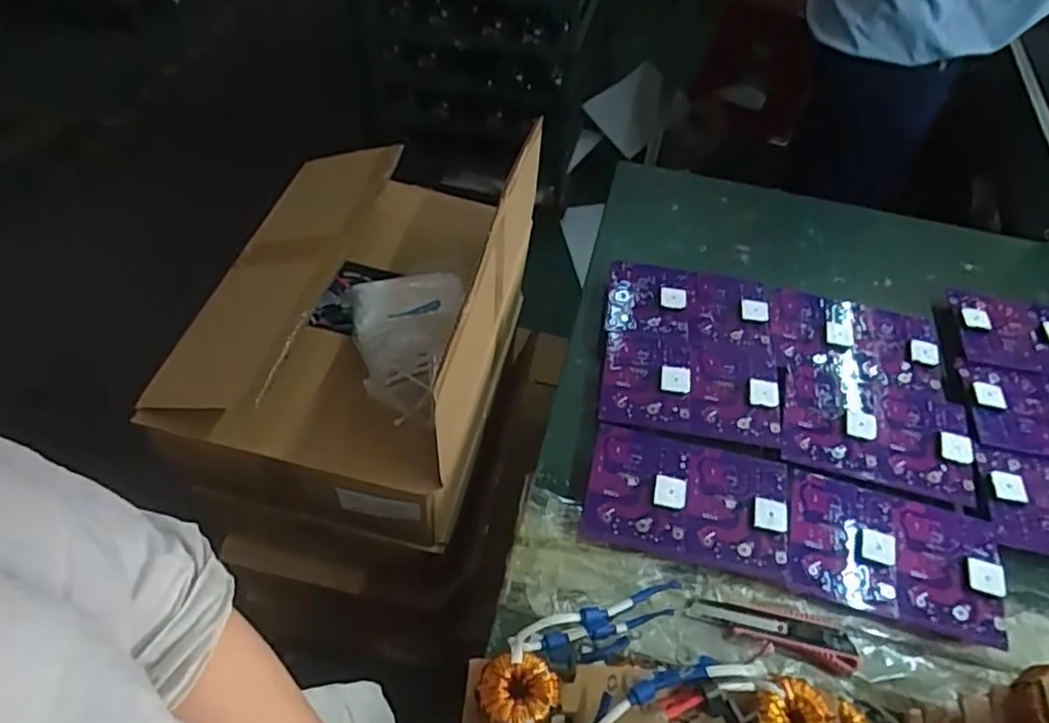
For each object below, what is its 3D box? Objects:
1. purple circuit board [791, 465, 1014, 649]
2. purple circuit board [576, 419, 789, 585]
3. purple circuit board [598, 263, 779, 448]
[{"bbox_3d":[0.360,0.182,0.630,0.196,0.015,0.127,13,55,7],"label":"purple circuit board"},{"bbox_3d":[0.165,0.133,0.656,0.195,0.012,0.126,11,54,5],"label":"purple circuit board"},{"bbox_3d":[0.197,-0.023,0.775,0.196,0.018,0.246,8,54,3],"label":"purple circuit board"}]

